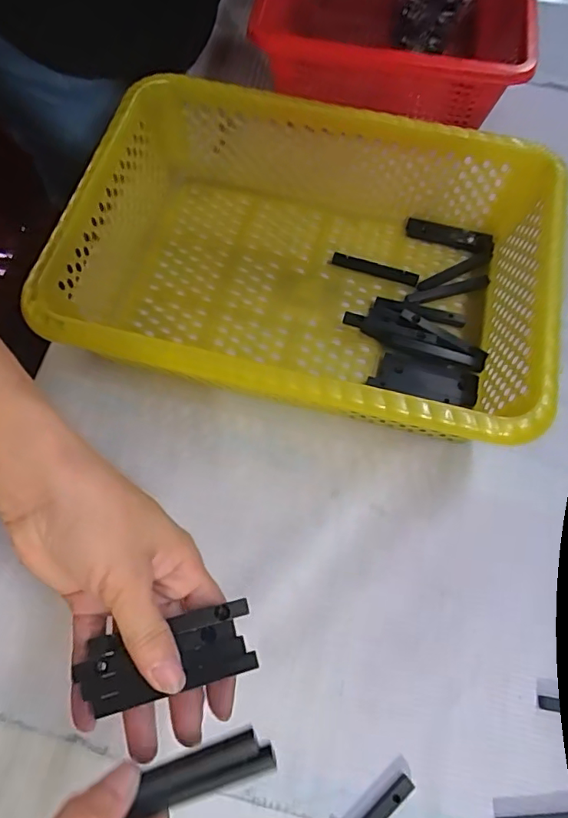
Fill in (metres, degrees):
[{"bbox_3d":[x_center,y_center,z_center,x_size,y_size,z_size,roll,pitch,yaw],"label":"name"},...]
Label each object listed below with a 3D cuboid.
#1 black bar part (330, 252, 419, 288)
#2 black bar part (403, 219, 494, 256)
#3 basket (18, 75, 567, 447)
[{"bbox_3d":[0.078,-0.120,0.457,0.074,0.008,0.009,19,69,6],"label":"black bar part"},{"bbox_3d":[0.146,-0.152,0.466,0.076,0.005,0.020,18,69,6],"label":"black bar part"},{"bbox_3d":[0.018,-0.109,0.412,0.343,0.089,0.245,13,68,4],"label":"basket"}]

